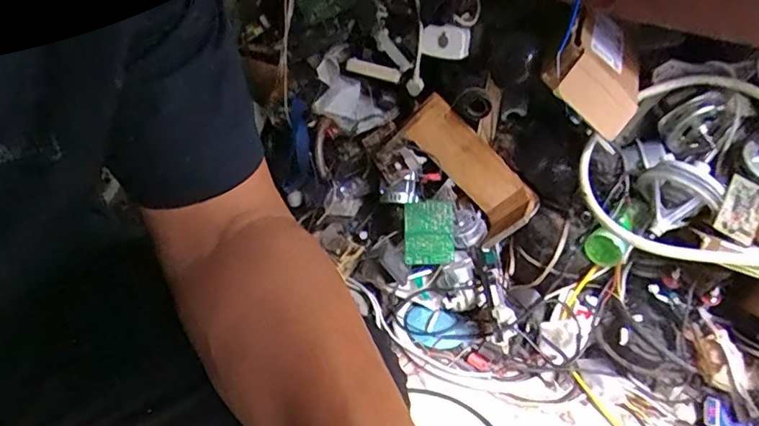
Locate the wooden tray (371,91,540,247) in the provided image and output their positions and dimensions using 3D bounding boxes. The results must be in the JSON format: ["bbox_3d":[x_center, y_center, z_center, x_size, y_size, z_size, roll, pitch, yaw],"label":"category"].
[{"bbox_3d":[0.167,-0.082,1.067,0.300,0.131,0.105,45,43,-3],"label":"wooden tray"}]

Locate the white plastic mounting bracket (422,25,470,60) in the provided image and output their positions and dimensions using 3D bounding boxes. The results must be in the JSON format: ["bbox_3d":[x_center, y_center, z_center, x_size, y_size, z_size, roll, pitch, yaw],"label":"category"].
[{"bbox_3d":[0.124,-0.315,0.997,0.084,0.056,0.023,14,8,14],"label":"white plastic mounting bracket"}]

